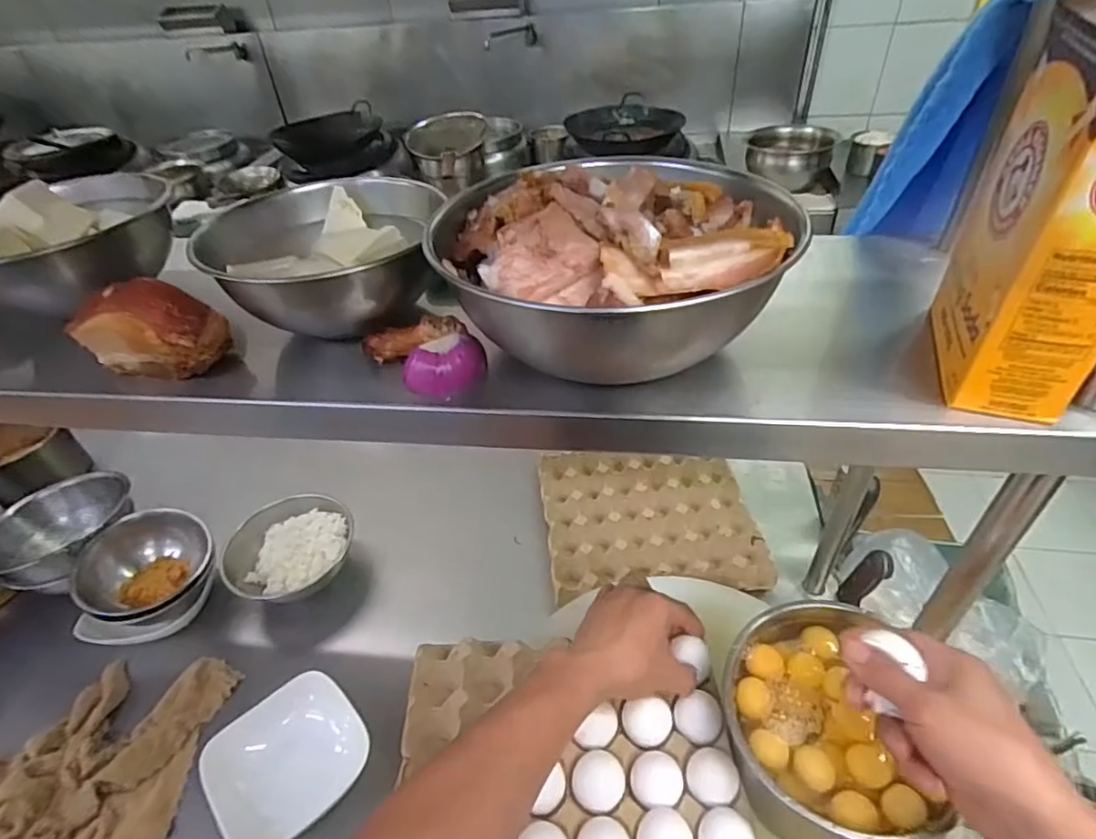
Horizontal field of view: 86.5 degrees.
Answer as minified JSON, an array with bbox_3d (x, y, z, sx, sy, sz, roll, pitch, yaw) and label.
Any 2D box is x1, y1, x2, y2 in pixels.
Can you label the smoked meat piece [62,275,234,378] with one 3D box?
[{"bbox_3d":[-0.262,-0.061,0.390,0.076,0.051,0.054,10,42,16],"label":"smoked meat piece"}]

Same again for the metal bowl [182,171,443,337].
[{"bbox_3d":[-0.158,-0.122,0.426,0.148,0.069,0.148,-2,40,2],"label":"metal bowl"}]

